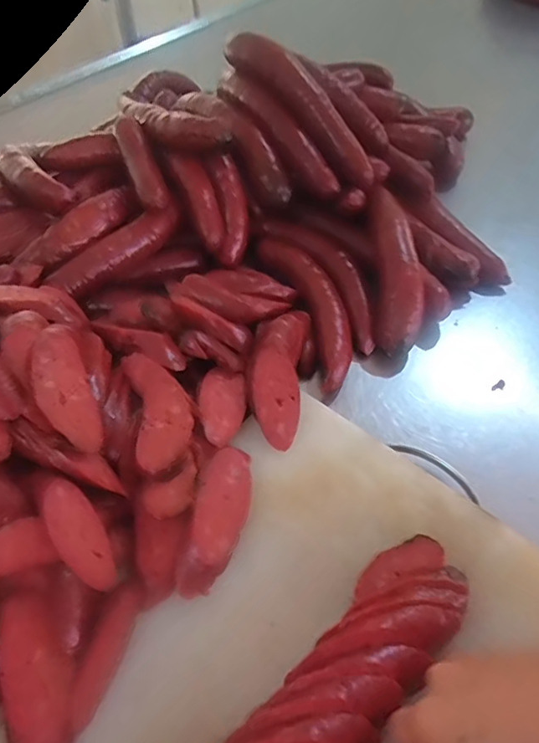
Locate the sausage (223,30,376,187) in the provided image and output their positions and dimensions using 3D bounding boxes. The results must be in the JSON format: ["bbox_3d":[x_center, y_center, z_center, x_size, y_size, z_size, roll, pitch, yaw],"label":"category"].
[{"bbox_3d":[0.036,-0.306,0.605,0.043,0.053,0.243,-39,84,-26],"label":"sausage"}]

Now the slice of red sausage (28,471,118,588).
[{"bbox_3d":[-0.132,0.102,0.351,0.030,0.020,0.094,-32,58,-22],"label":"slice of red sausage"}]

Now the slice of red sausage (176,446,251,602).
[{"bbox_3d":[-0.037,0.107,0.392,0.036,0.015,0.113,8,52,7],"label":"slice of red sausage"}]

